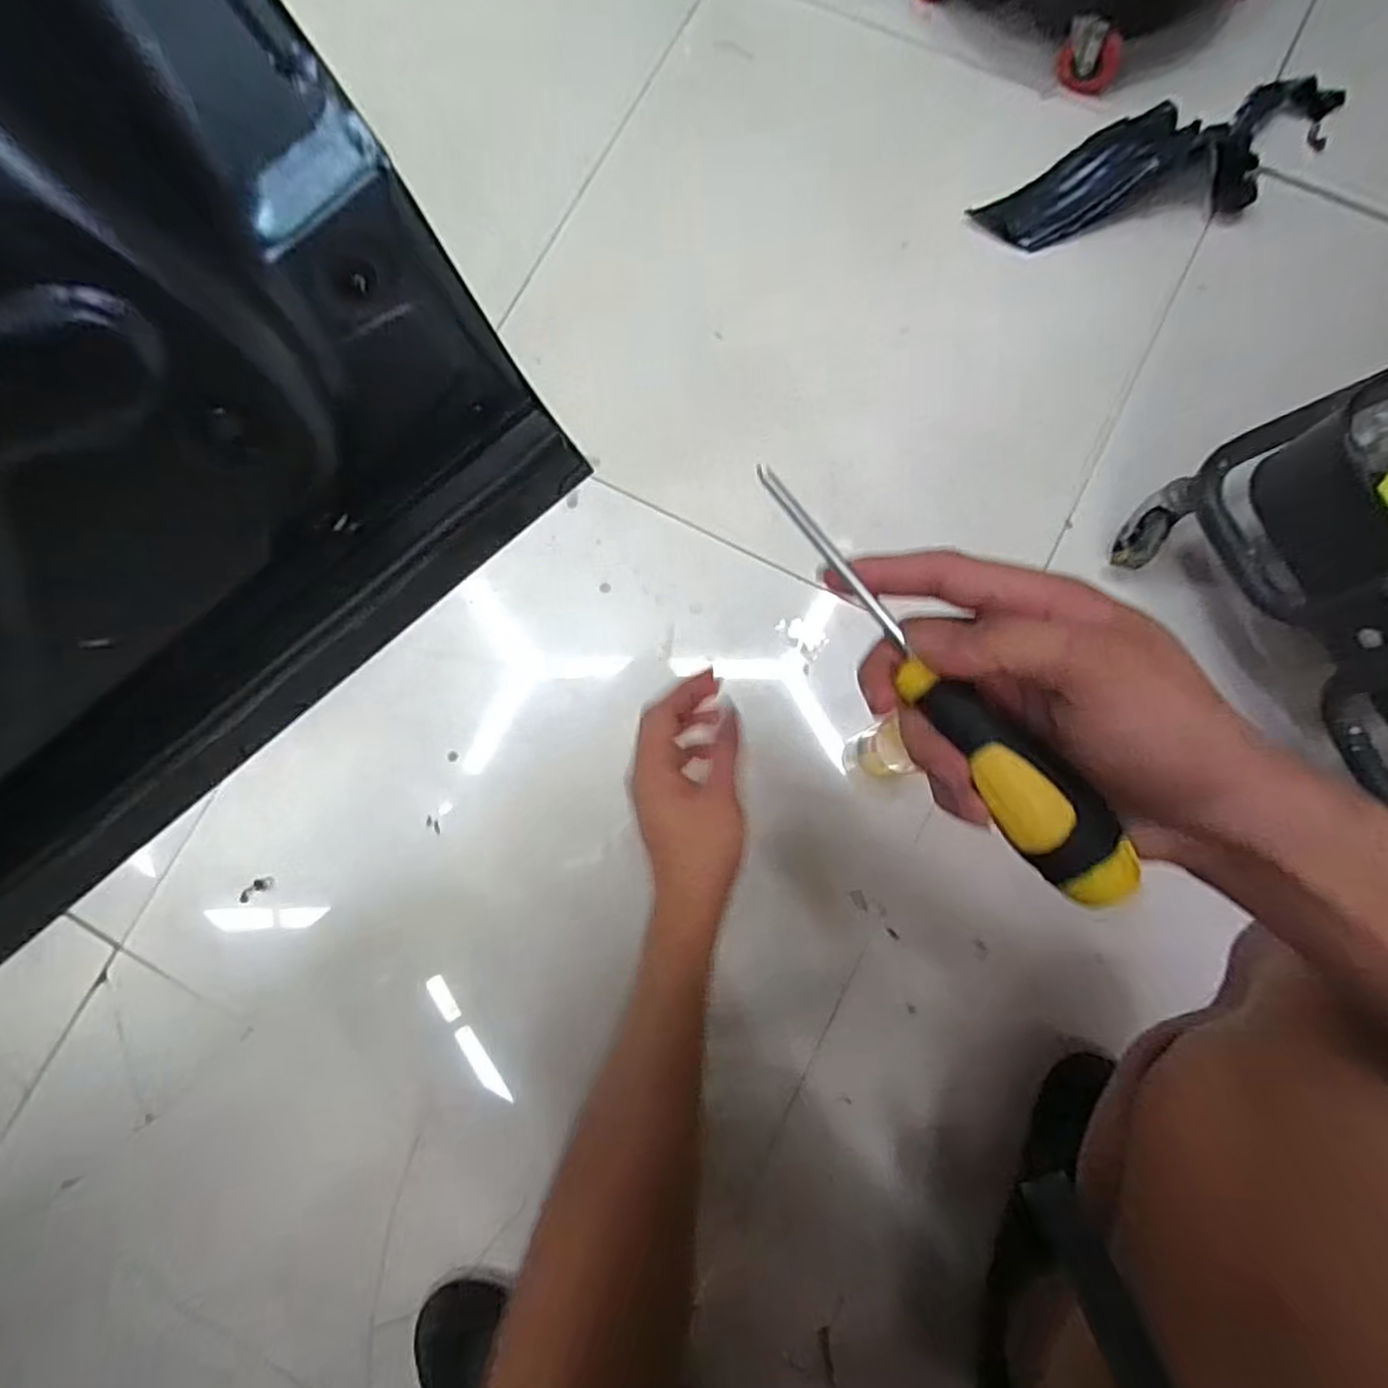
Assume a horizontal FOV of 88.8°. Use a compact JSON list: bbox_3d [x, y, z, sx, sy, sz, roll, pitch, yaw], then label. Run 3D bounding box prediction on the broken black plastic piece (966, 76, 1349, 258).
[{"bbox_3d":[0.481,-0.541,0.717,0.378,0.039,0.128,-13,81,1],"label":"broken black plastic piece"}]

